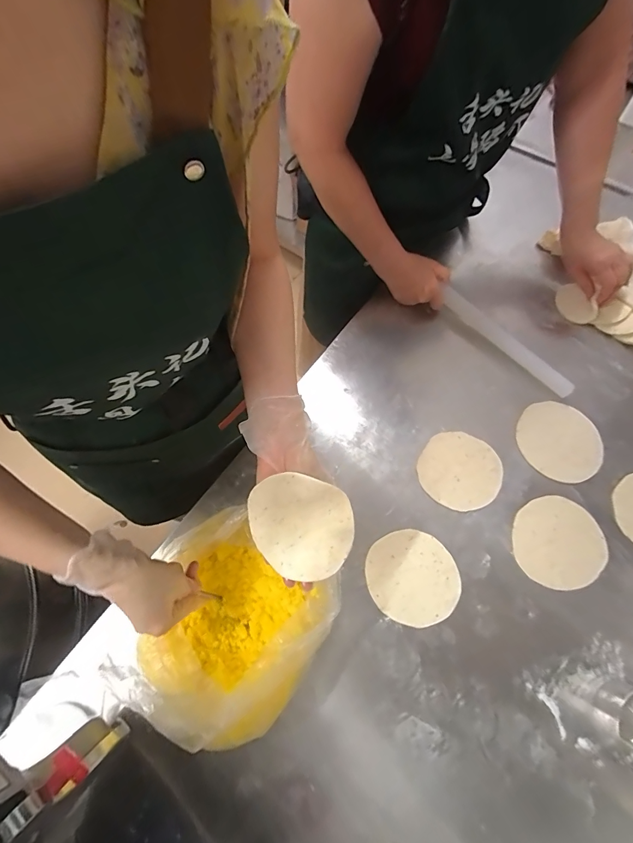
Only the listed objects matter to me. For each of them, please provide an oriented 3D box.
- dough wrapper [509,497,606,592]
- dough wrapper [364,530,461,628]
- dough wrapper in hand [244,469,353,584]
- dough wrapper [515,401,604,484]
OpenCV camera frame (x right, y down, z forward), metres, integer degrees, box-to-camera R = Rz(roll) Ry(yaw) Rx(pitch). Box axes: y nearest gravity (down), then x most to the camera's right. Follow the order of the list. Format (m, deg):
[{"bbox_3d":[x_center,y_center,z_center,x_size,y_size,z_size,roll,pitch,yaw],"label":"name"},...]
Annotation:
[{"bbox_3d":[0.344,0.171,0.526,0.127,0.011,0.119,0,70,1],"label":"dough wrapper"},{"bbox_3d":[0.133,0.217,0.515,0.127,0.006,0.116,-1,67,2],"label":"dough wrapper"},{"bbox_3d":[-0.019,0.114,0.402,0.113,0.027,0.115,1,106,5],"label":"dough wrapper in hand"},{"bbox_3d":[0.381,0.030,0.578,0.125,0.010,0.128,-9,67,-7],"label":"dough wrapper"}]

